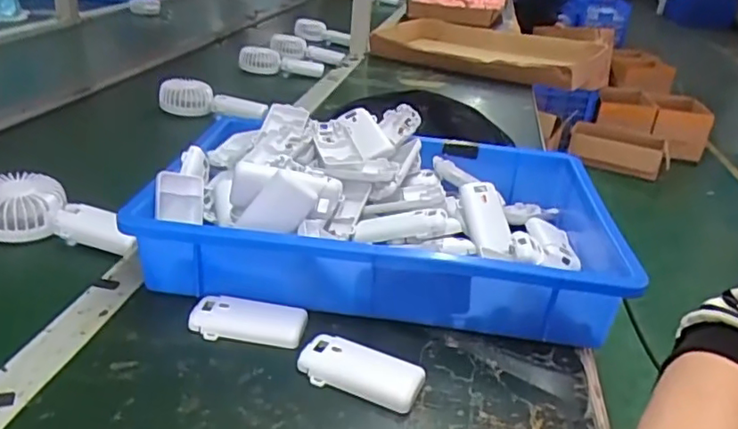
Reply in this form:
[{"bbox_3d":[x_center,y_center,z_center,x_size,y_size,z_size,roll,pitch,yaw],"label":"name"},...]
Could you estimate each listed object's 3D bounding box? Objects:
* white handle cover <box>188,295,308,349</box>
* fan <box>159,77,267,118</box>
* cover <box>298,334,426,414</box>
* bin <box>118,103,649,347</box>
[{"bbox_3d":[-0.101,0.088,0.500,0.094,0.013,0.040,6,27,1],"label":"white handle cover"},{"bbox_3d":[-0.267,-0.198,1.036,0.184,0.054,0.041,5,27,0],"label":"fan"},{"bbox_3d":[-0.006,0.116,0.449,0.092,0.014,0.044,13,28,15],"label":"cover"},{"bbox_3d":[0.026,-0.007,0.601,0.427,0.093,0.292,8,27,5],"label":"bin"}]

